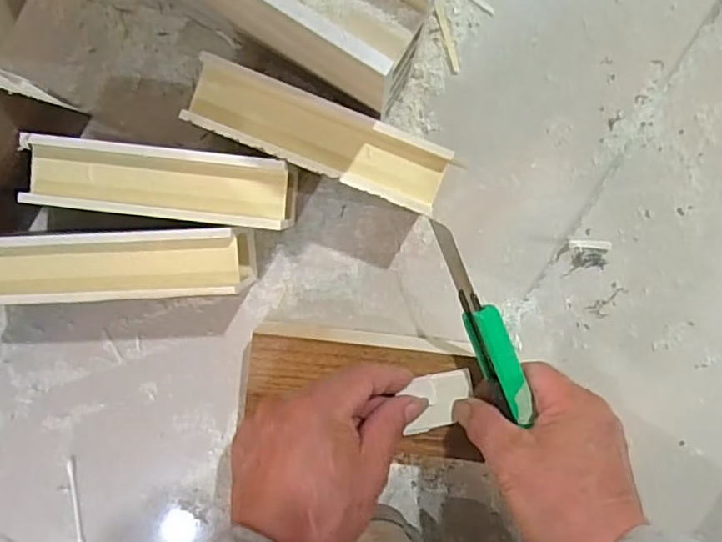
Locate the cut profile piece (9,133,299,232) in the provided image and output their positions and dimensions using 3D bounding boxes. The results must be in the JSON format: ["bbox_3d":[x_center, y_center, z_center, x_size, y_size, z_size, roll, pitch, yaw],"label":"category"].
[{"bbox_3d":[-0.118,-0.055,0.382,0.159,0.071,0.043,7,97,0],"label":"cut profile piece"}]

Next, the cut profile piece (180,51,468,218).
[{"bbox_3d":[-0.025,-0.080,0.358,0.155,0.017,0.040,22,97,-2],"label":"cut profile piece"}]

